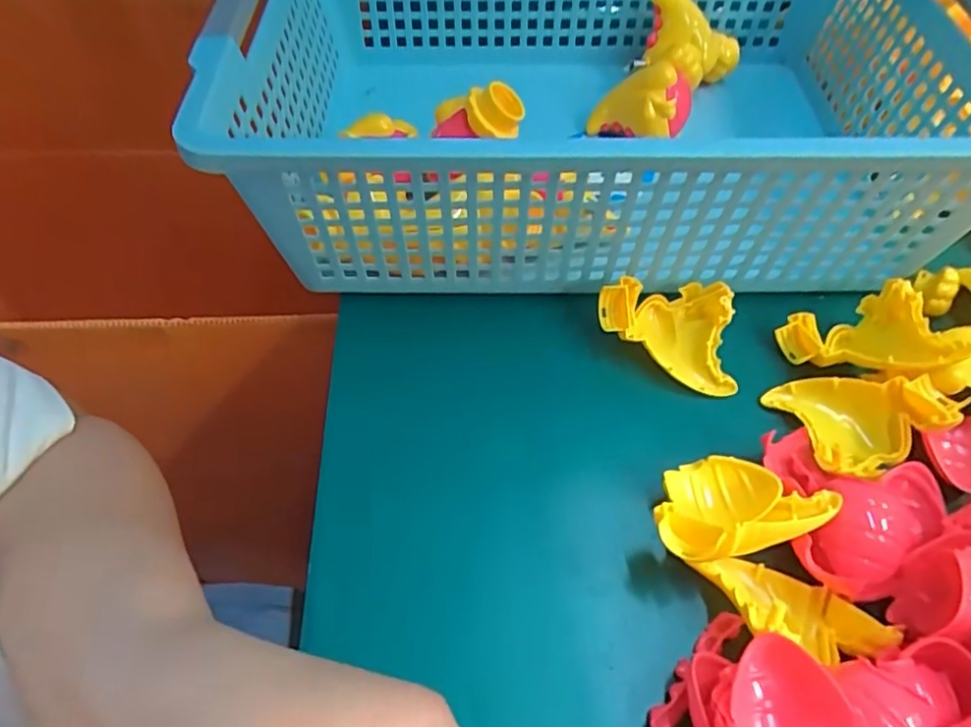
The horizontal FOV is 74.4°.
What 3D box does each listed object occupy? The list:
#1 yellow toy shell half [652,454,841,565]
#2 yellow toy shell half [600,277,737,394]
[{"bbox_3d":[0.103,0.056,0.267,0.077,0.027,0.045,-14,57,-10],"label":"yellow toy shell half"},{"bbox_3d":[0.093,-0.018,0.328,0.067,0.029,0.052,2,56,0],"label":"yellow toy shell half"}]

